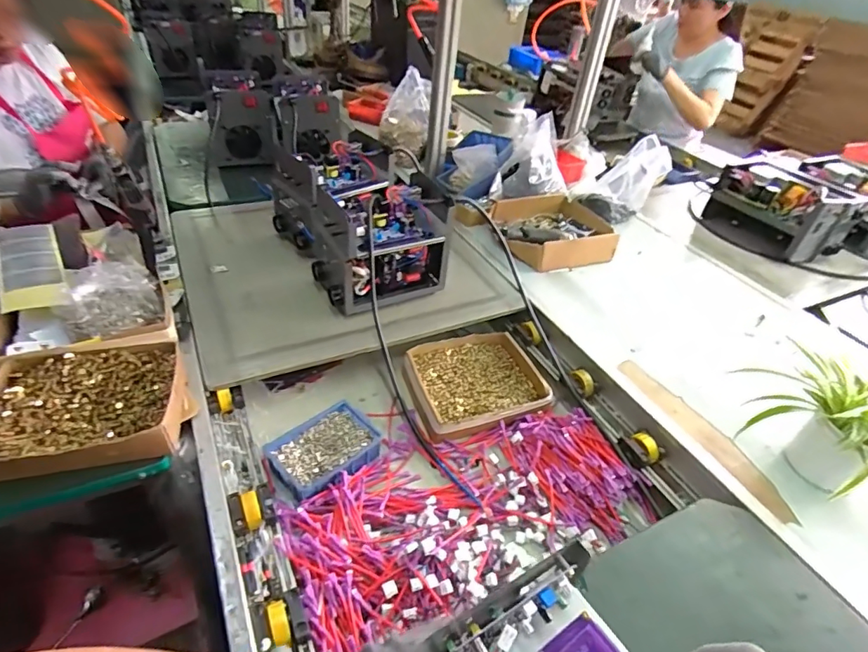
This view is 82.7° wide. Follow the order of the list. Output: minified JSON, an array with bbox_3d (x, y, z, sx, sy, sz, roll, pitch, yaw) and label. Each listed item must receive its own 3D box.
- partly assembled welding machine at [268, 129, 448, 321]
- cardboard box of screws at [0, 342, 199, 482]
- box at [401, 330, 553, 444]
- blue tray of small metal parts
[{"bbox_3d":[-0.170,-0.227,1.013,0.239,0.187,0.435,-19,45,-28],"label":"partly assembled welding machine"},{"bbox_3d":[-0.454,0.104,0.652,0.221,0.053,0.186,-6,40,-15],"label":"cardboard box of screws"},{"bbox_3d":[0.073,0.101,0.872,0.222,0.050,0.197,-9,41,-18],"label":"box"},{"bbox_3d":[-0.160,0.190,0.730,0.151,0.054,0.108,-26,48,-34],"label":"blue tray of small metal parts"}]

